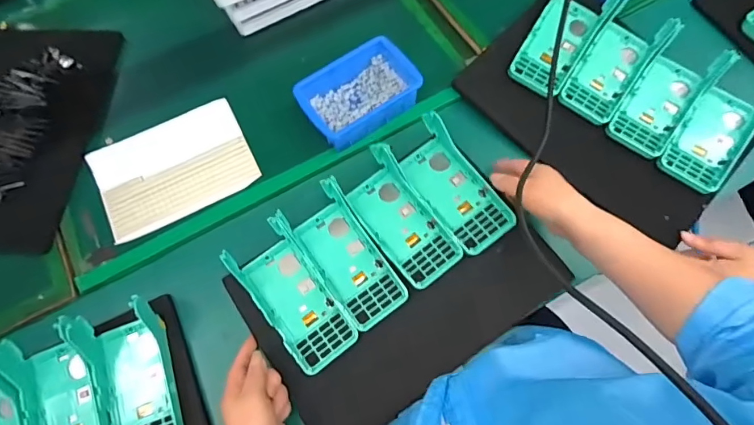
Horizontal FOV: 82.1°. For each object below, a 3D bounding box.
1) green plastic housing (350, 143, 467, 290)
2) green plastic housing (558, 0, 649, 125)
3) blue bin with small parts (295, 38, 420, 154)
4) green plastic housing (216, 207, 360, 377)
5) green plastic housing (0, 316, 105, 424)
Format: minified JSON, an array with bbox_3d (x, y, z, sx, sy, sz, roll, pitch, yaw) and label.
[{"bbox_3d":[0.029,0.005,0.523,0.072,0.052,0.163,-34,71,-11],"label":"green plastic housing"},{"bbox_3d":[0.316,-0.205,0.581,0.084,0.057,0.168,27,72,12],"label":"green plastic housing"},{"bbox_3d":[-0.026,-0.159,0.580,0.151,0.053,0.106,-31,71,-10],"label":"blue bin with small parts"},{"bbox_3d":[-0.097,0.096,0.502,0.081,0.042,0.166,-35,72,-11],"label":"green plastic housing"},{"bbox_3d":[-0.348,0.206,0.467,0.084,0.053,0.177,-20,69,-6],"label":"green plastic housing"}]

